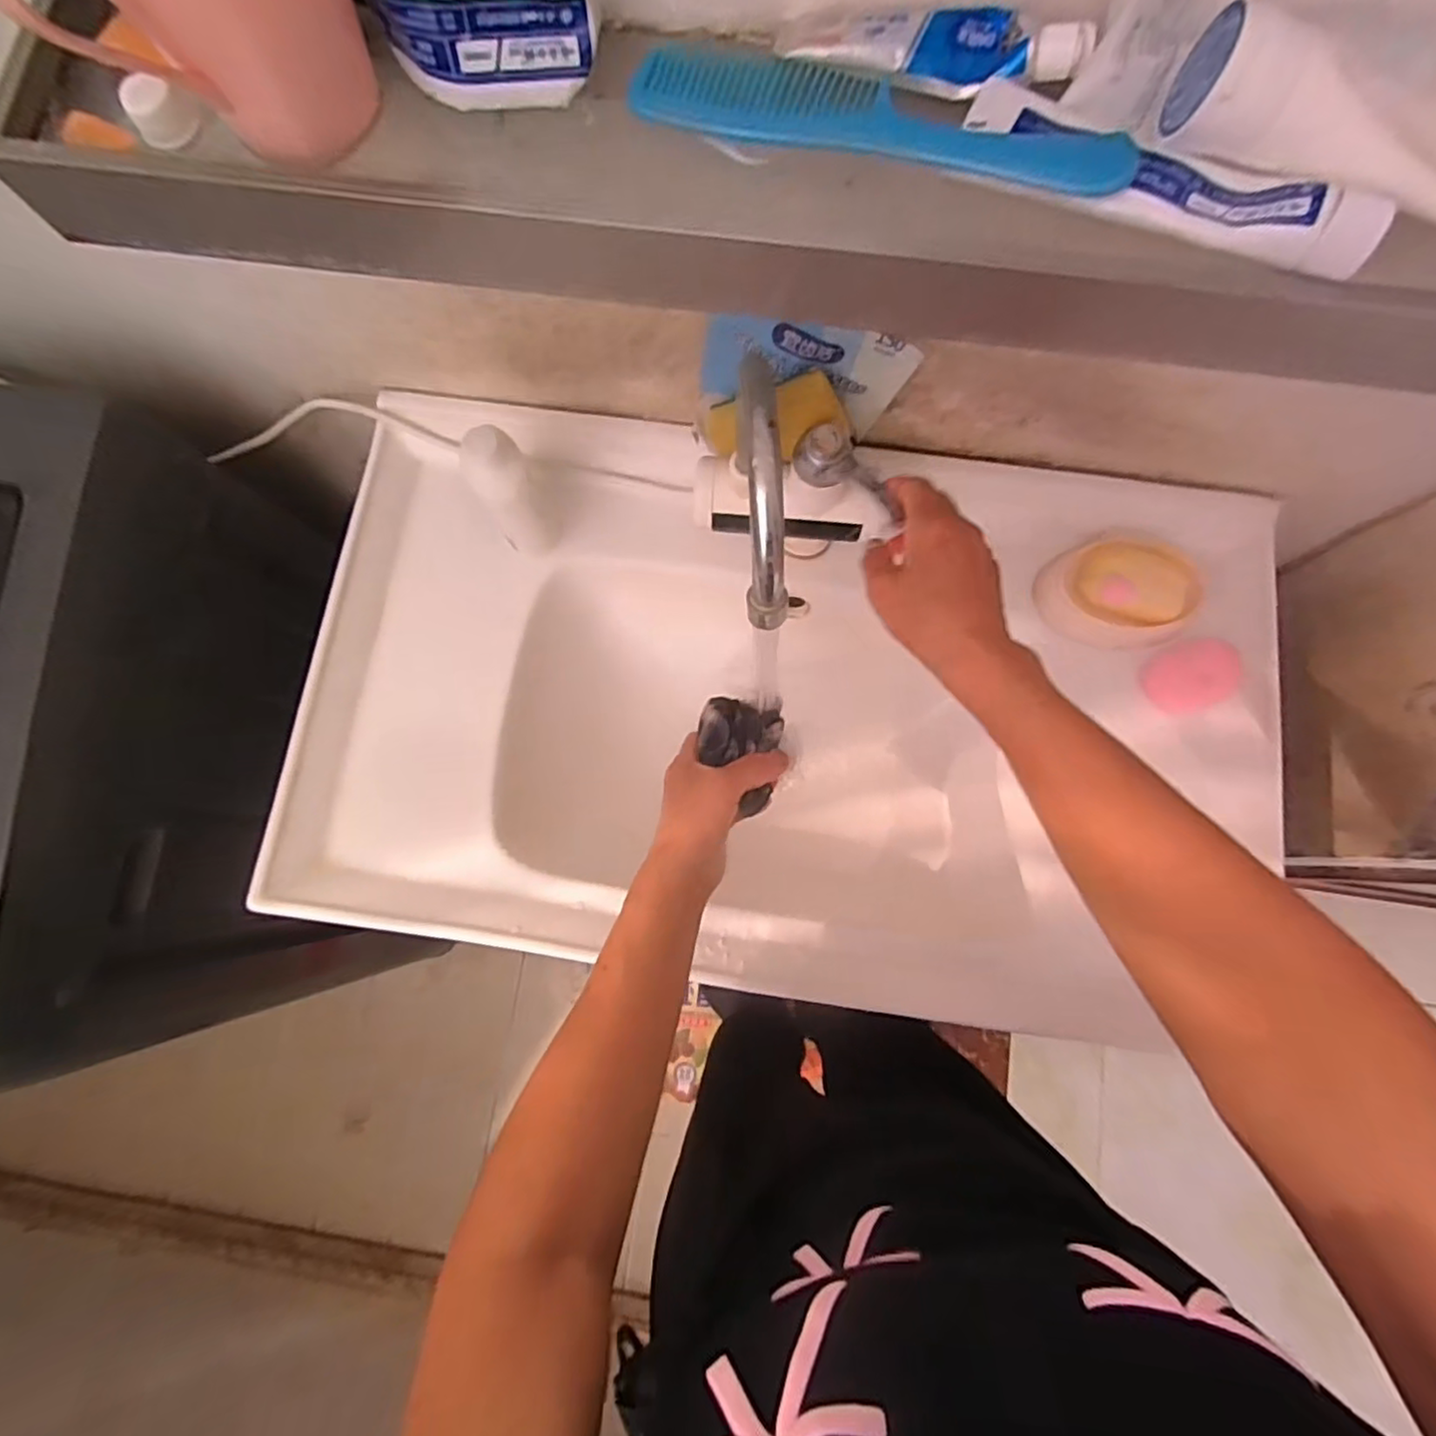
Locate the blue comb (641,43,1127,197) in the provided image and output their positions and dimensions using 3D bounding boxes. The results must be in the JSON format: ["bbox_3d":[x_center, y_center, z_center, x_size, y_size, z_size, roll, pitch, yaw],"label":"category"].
[{"bbox_3d":[0.064,-0.250,0.273,0.206,0.014,0.041,18,80,5],"label":"blue comb"}]

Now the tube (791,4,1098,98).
[{"bbox_3d":[0.094,-0.286,0.280,0.117,0.016,0.031,2,79,2],"label":"tube"}]

